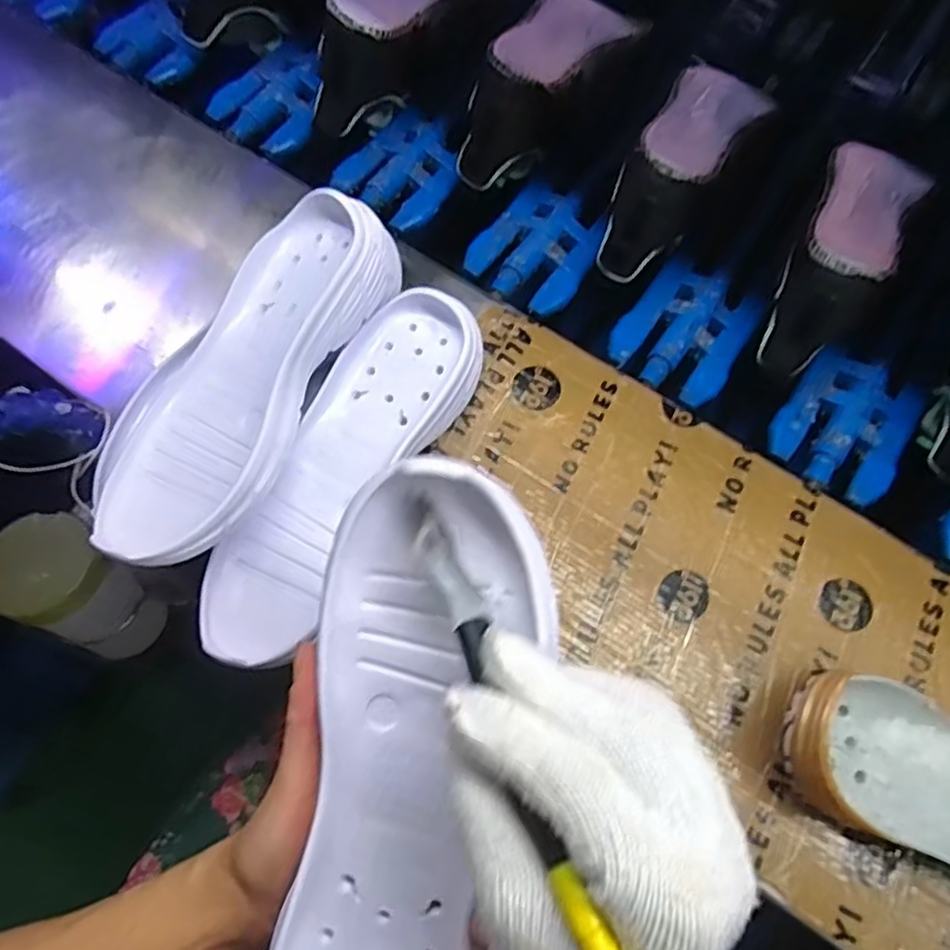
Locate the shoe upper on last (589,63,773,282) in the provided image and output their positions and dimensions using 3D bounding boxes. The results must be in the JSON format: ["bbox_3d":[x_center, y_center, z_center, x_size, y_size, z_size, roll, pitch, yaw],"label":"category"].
[{"bbox_3d":[0.160,-0.250,0.519,0.071,0.079,0.208,31,74,10],"label":"shoe upper on last"}]

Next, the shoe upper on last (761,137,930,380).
[{"bbox_3d":[0.273,-0.180,0.501,0.073,0.079,0.215,33,74,11],"label":"shoe upper on last"}]

